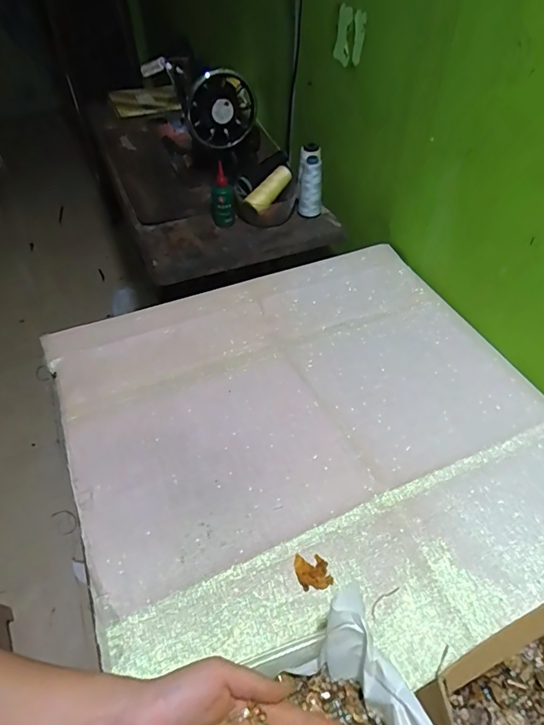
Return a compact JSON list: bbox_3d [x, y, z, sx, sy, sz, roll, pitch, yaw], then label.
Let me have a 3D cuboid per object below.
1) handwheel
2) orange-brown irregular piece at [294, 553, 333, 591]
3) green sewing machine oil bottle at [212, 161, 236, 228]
[{"bbox_3d":[-0.096,-0.476,0.873,0.133,0.129,0.032,-12,50,-11],"label":"handwheel"},{"bbox_3d":[0.043,0.218,0.476,0.036,0.004,0.034,-5,48,-2],"label":"orange-brown irregular piece"},{"bbox_3d":[-0.096,-0.317,0.880,0.043,0.119,0.032,-6,48,-3],"label":"green sewing machine oil bottle"}]

